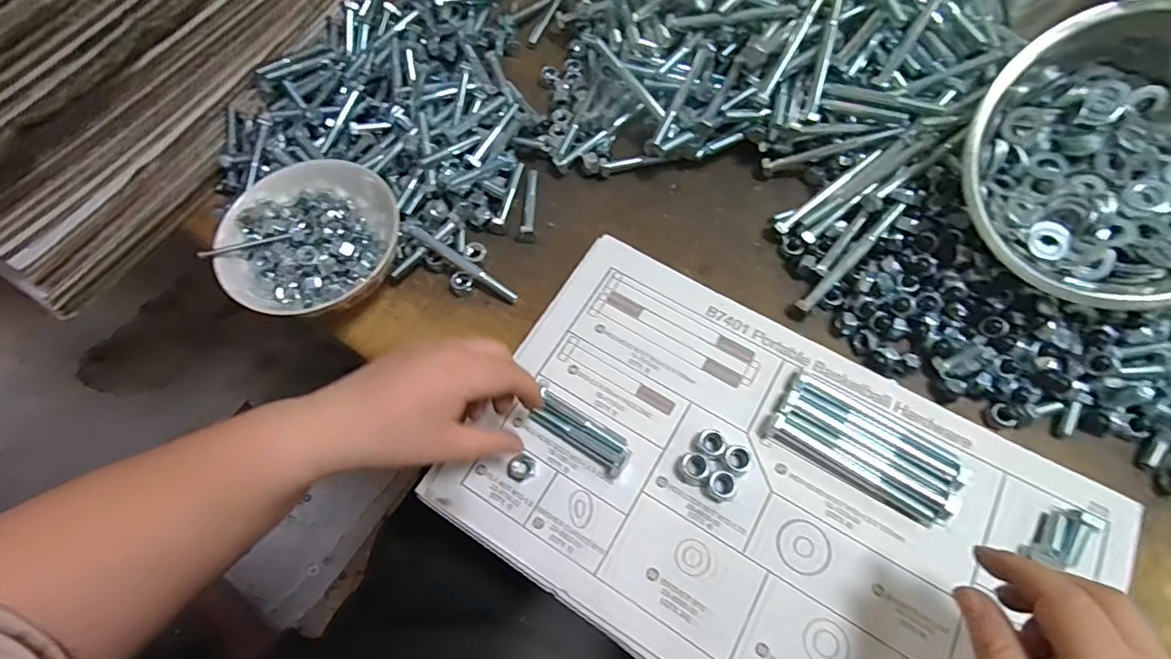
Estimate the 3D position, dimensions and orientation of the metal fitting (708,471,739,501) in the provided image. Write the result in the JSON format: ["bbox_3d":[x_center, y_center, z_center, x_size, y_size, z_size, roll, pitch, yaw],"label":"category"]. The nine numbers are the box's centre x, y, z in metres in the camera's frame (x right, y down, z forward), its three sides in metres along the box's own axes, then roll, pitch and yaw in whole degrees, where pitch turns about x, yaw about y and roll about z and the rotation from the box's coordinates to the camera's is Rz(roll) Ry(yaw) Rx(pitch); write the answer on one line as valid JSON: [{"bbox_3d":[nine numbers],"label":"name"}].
[{"bbox_3d":[0.087,0.097,0.327,0.018,0.009,0.017,-1,67,3],"label":"metal fitting"}]

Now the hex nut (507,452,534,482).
[{"bbox_3d":[-0.042,0.090,0.336,0.017,0.005,0.015,-33,69,-10],"label":"hex nut"}]

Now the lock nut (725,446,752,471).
[{"bbox_3d":[0.098,0.083,0.334,0.017,0.008,0.015,6,67,6],"label":"lock nut"}]

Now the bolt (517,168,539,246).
[{"bbox_3d":[-0.050,-0.110,0.446,0.015,0.015,0.073,-2,66,3],"label":"bolt"}]

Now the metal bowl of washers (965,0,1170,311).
[{"bbox_3d":[0.350,-0.110,0.348,0.183,0.070,0.183,1,94,13],"label":"metal bowl of washers"}]

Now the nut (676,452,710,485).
[{"bbox_3d":[0.068,0.088,0.331,0.019,0.011,0.018,-1,67,3],"label":"nut"}]

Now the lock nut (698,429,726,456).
[{"bbox_3d":[0.082,0.074,0.338,0.017,0.009,0.017,-1,67,3],"label":"lock nut"}]

